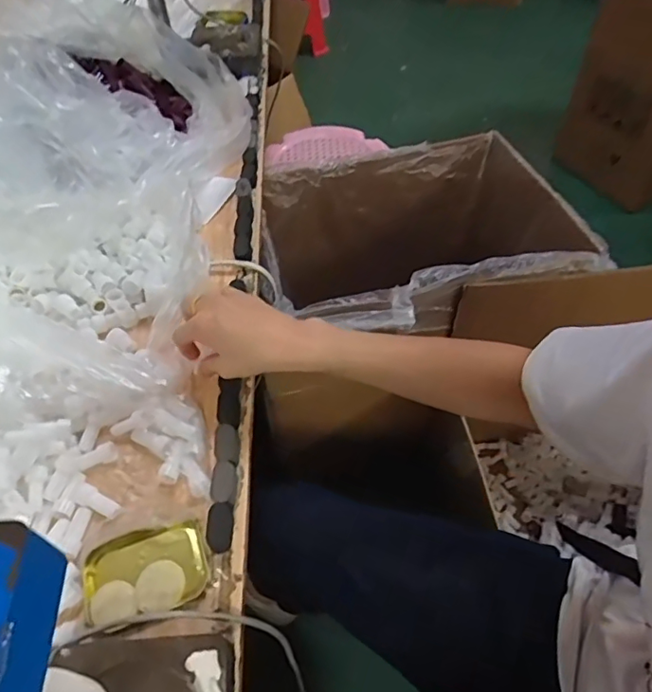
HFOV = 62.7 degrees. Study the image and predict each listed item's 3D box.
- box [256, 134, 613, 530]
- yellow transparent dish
[{"bbox_3d":[0.196,-0.144,0.955,0.589,0.289,0.356,-18,54,-11],"label":"box"},{"bbox_3d":[-0.148,0.184,0.439,0.096,0.014,0.066,-11,53,-7],"label":"yellow transparent dish"}]

